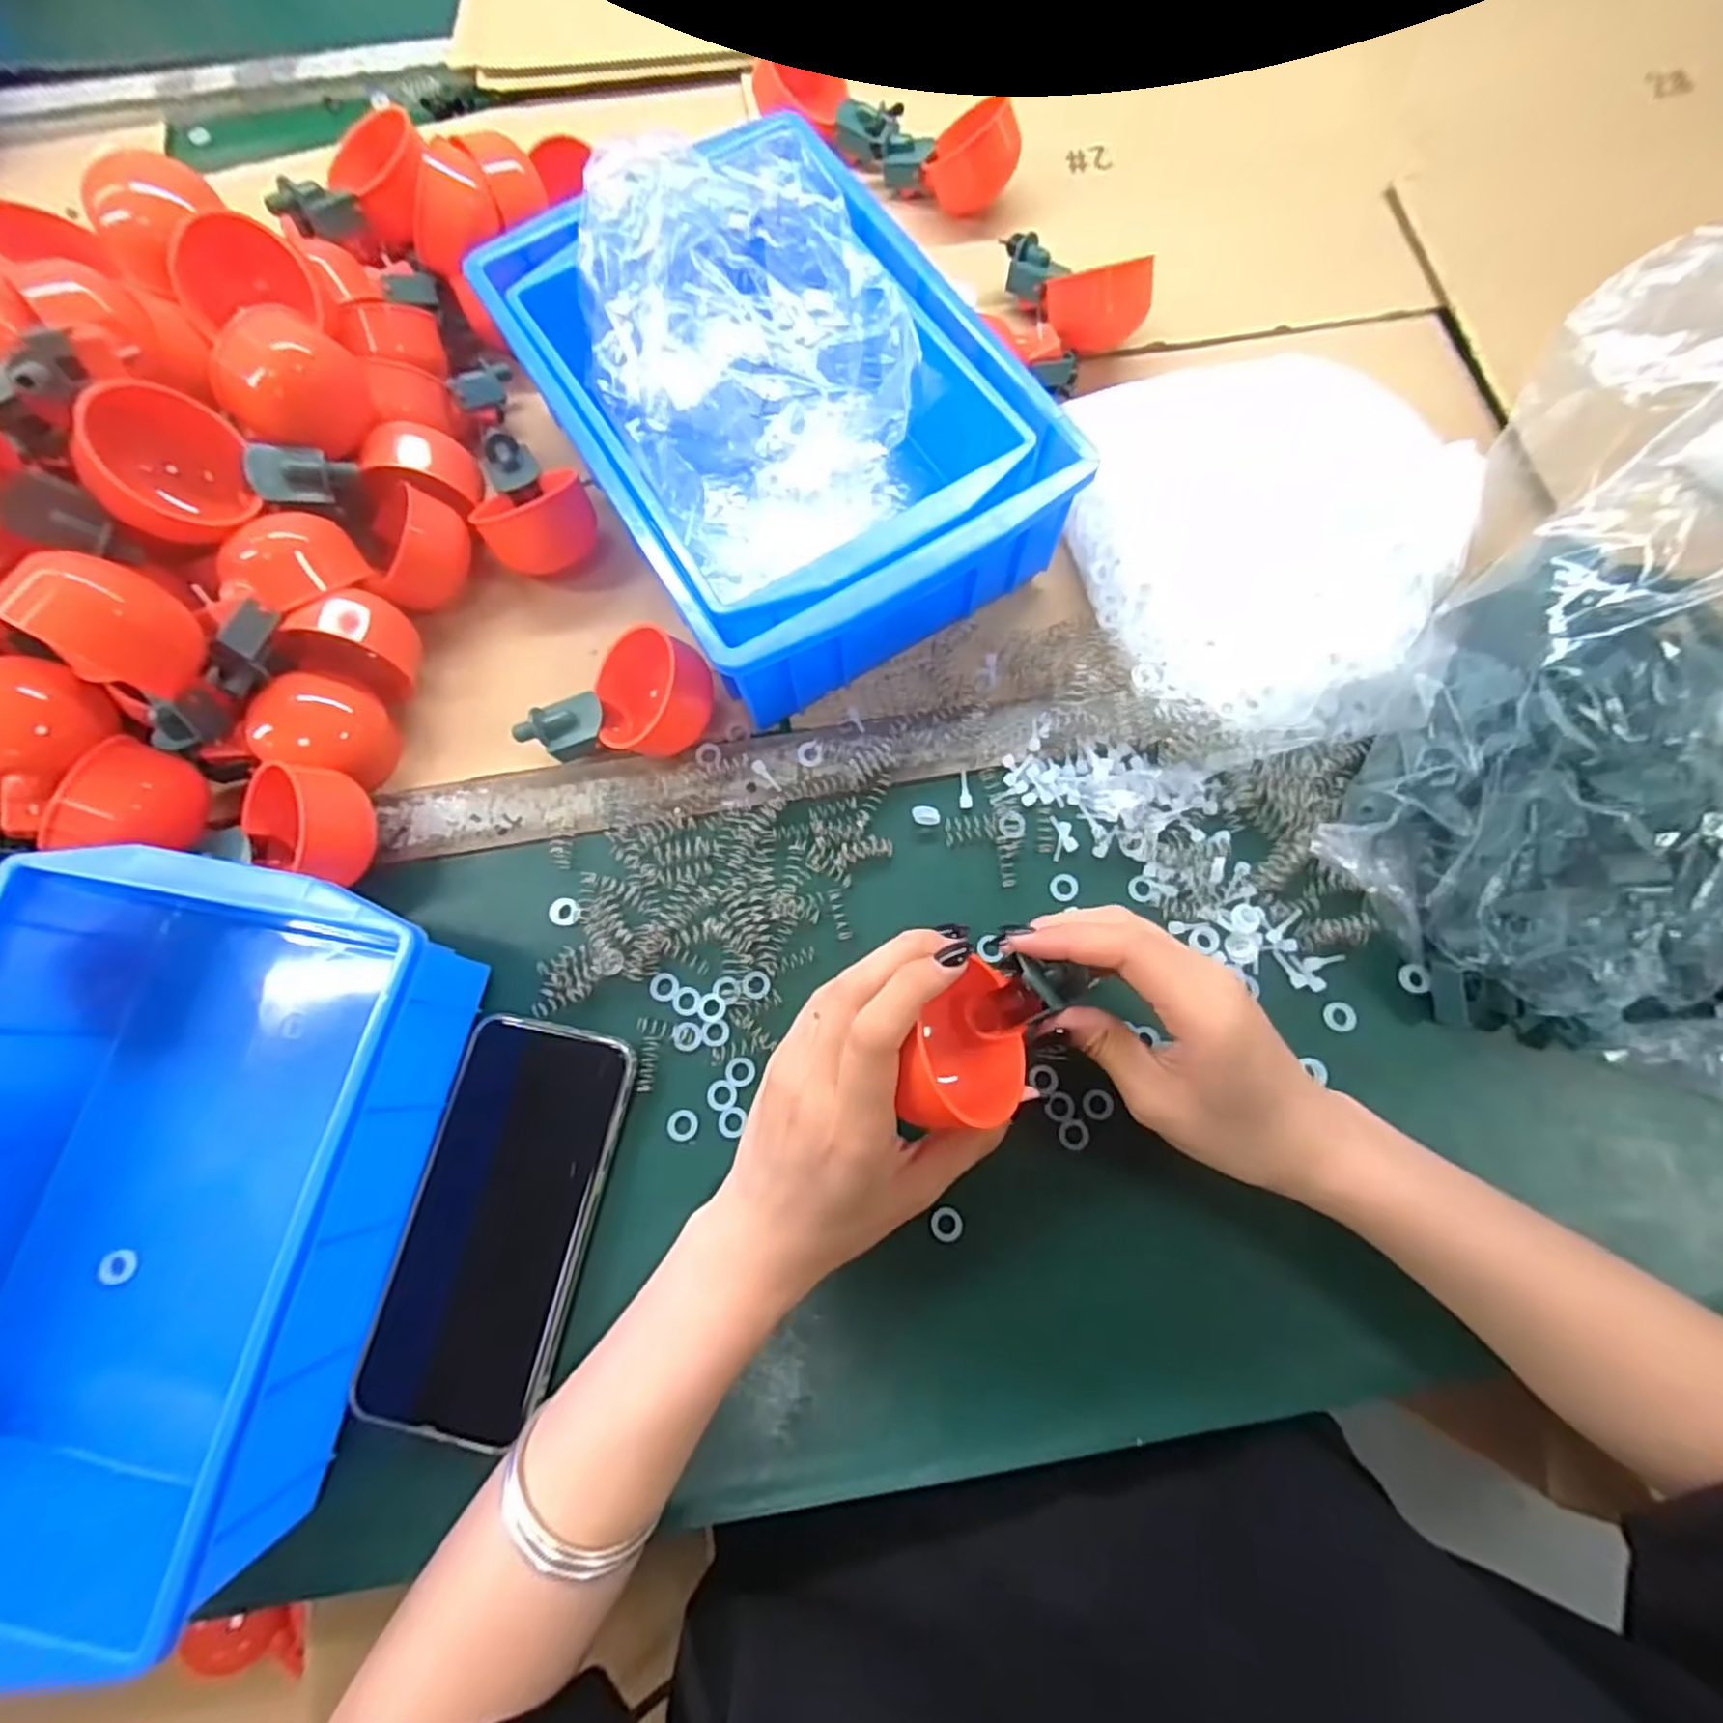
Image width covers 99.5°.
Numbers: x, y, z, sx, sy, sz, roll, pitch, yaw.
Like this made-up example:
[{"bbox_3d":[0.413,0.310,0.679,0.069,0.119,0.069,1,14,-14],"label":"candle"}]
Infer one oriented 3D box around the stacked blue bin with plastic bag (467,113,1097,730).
[{"bbox_3d":[-0.046,-0.237,0.388,0.200,0.096,0.288,-31,75,-8],"label":"stacked blue bin with plastic bag"}]

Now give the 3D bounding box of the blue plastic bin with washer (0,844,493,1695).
[{"bbox_3d":[-0.280,0.131,0.296,0.173,0.086,0.250,11,74,4],"label":"blue plastic bin with washer"}]

